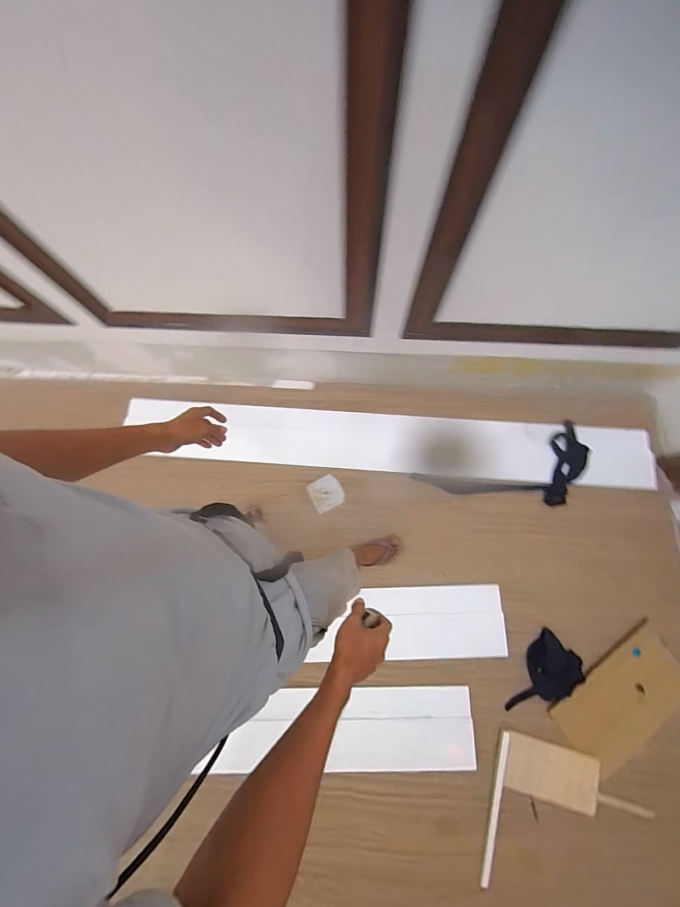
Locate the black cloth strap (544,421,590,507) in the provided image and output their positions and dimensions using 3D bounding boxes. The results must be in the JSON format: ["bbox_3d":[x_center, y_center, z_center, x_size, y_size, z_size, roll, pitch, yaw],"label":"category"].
[{"bbox_3d":[1.007,0.053,1.399,0.193,0.054,0.381,37,79,9],"label":"black cloth strap"}]

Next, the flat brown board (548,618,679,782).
[{"bbox_3d":[1.073,0.918,1.155,0.535,0.036,0.272,-33,78,-8],"label":"flat brown board"}]

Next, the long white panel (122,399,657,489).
[{"bbox_3d":[0.222,-0.051,1.420,2.354,0.036,0.288,3,75,1],"label":"long white panel"}]

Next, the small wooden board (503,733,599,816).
[{"bbox_3d":[0.750,1.145,1.099,0.285,0.027,0.181,7,74,16],"label":"small wooden board"}]

